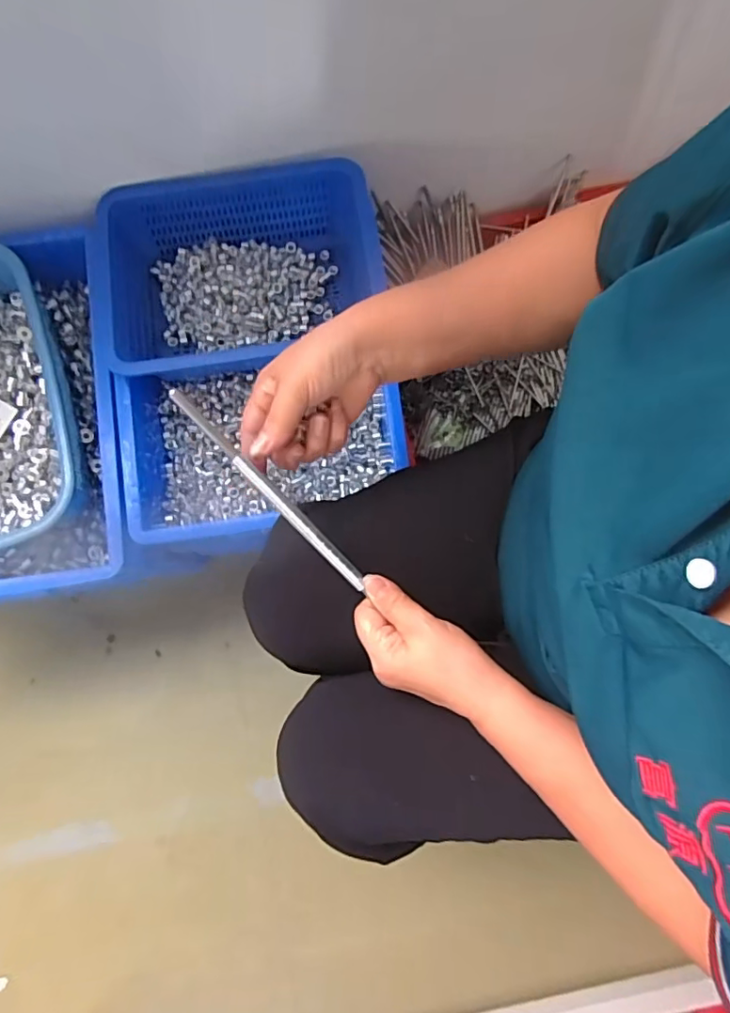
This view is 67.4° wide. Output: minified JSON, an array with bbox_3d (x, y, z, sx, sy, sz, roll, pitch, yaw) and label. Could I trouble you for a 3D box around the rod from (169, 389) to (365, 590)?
[{"bbox_3d":[-0.067,-0.008,0.398,0.012,0.008,0.195,-44,103,-7],"label":"rod"}]

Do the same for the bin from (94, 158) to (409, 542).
[{"bbox_3d":[-0.134,-0.176,0.646,0.320,0.110,0.414,-6,82,0],"label":"bin"}]

